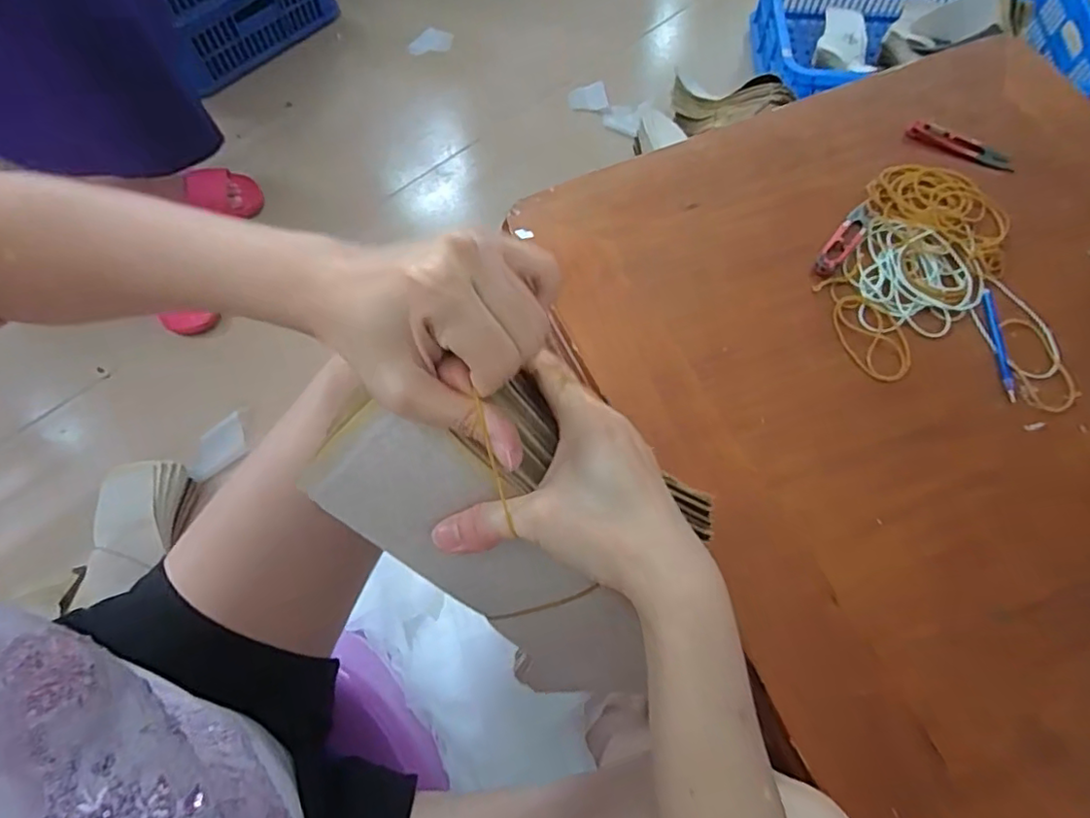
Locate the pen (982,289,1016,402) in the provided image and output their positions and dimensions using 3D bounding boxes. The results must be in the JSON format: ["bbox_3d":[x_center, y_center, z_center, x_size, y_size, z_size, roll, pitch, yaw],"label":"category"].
[{"bbox_3d":[0.380,-0.055,0.502,0.009,0.005,0.104,3,65,2],"label":"pen"}]

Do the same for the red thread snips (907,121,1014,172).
[{"bbox_3d":[0.412,-0.261,0.591,0.101,0.006,0.029,26,68,12],"label":"red thread snips"}]

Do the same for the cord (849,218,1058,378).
[{"bbox_3d":[0.354,-0.096,0.519,0.180,0.008,0.120,25,68,11],"label":"cord"}]

